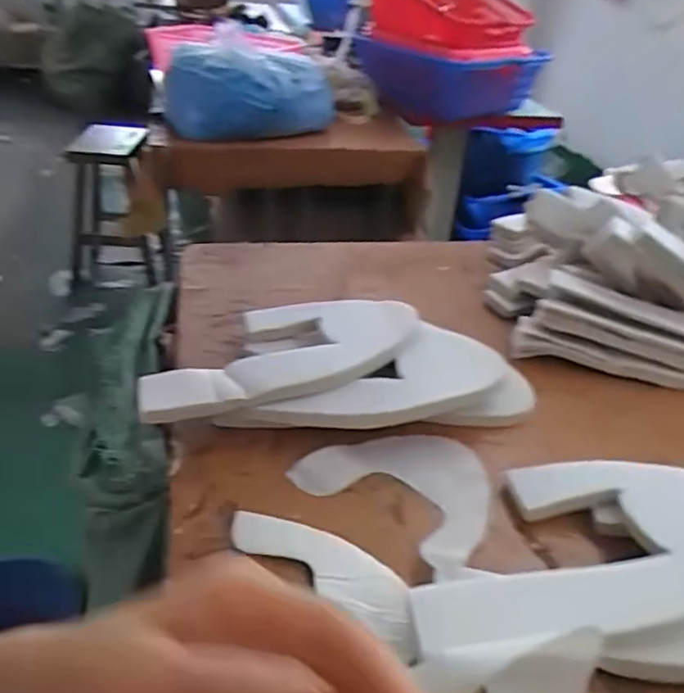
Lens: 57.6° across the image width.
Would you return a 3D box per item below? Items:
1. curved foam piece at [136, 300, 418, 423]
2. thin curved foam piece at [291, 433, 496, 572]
[{"bbox_3d":[-0.068,-0.002,0.719,0.329,0.028,0.182,-8,37,-21],"label":"curved foam piece"},{"bbox_3d":[0.067,0.128,0.620,0.178,0.029,0.154,27,39,28],"label":"thin curved foam piece"}]

